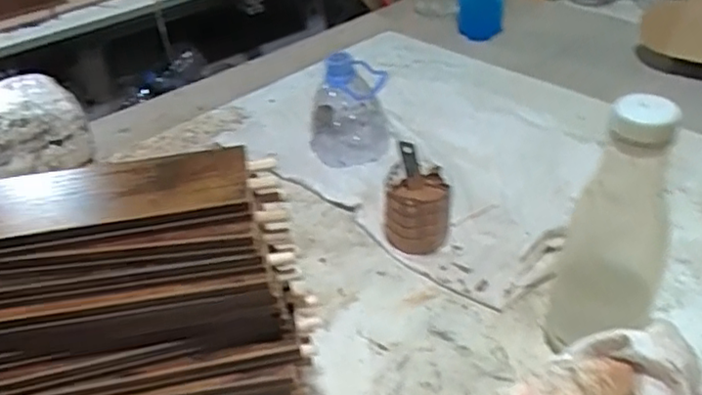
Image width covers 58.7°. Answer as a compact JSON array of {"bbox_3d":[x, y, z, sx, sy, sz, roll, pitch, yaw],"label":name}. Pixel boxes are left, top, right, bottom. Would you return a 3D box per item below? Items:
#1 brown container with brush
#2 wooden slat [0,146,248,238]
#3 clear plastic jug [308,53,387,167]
[{"bbox_3d":[0.065,0.005,0.624,0.065,0.076,0.080,-6,37,0],"label":"brown container with brush"},{"bbox_3d":[-0.156,-0.004,0.381,0.182,0.009,0.066,-8,37,-3],"label":"wooden slat"},{"bbox_3d":[-0.005,-0.108,0.760,0.097,0.133,0.074,-6,37,0],"label":"clear plastic jug"}]

